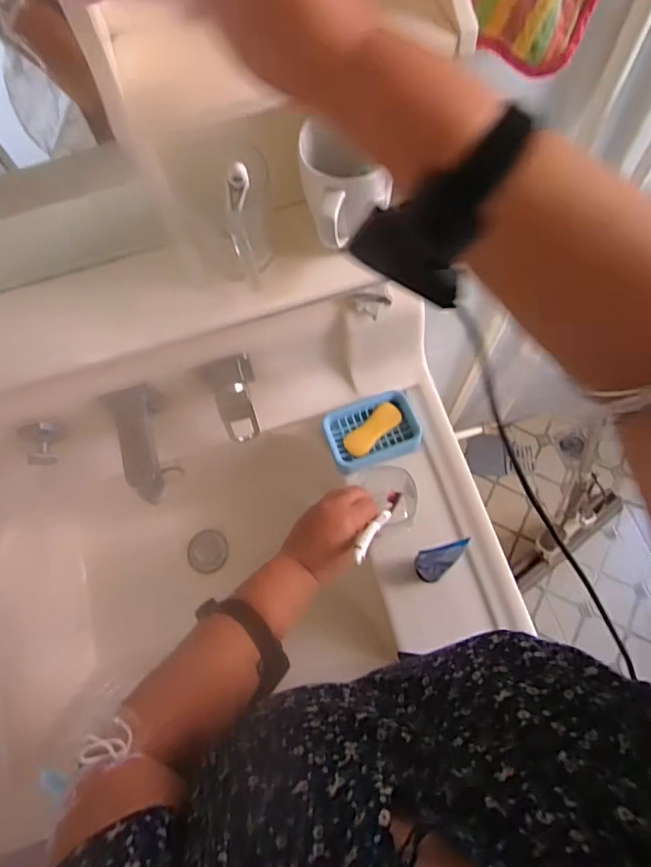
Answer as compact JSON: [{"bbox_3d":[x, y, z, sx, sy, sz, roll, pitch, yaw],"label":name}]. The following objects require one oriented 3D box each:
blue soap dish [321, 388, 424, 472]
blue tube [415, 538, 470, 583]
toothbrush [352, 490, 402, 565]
[{"bbox_3d":[0.064,-0.003,0.734,0.122,0.023,0.089,-19,70,-4],"label":"blue soap dish"},{"bbox_3d":[0.127,0.148,0.613,0.048,0.132,0.027,-10,70,-1],"label":"blue tube"},{"bbox_3d":[0.058,0.097,0.580,0.015,0.170,0.011,25,112,11],"label":"toothbrush"}]

